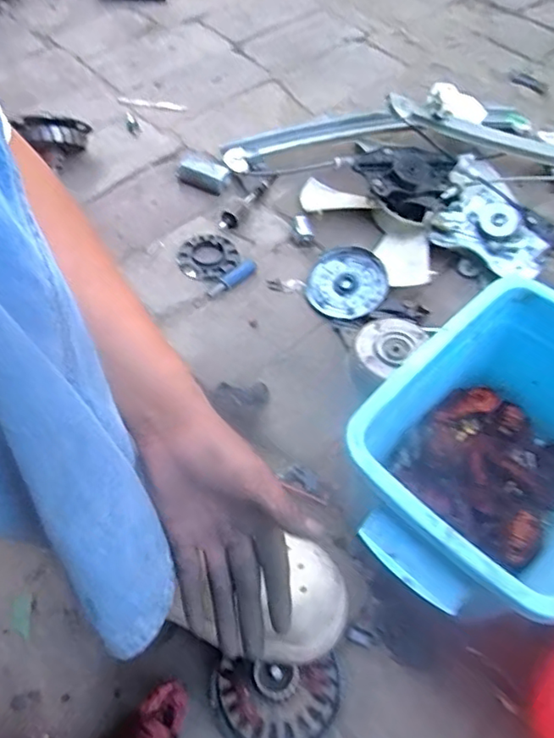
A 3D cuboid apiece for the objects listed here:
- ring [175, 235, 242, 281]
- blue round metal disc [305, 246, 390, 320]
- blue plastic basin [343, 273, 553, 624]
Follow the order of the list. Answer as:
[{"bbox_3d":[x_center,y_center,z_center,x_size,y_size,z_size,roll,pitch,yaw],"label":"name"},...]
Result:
[{"bbox_3d":[-0.090,-0.143,0.746,0.076,0.006,0.075,1,57,-2],"label":"ring"},{"bbox_3d":[0.086,-0.106,0.723,0.099,0.009,0.098,-4,69,12],"label":"blue round metal disc"},{"bbox_3d":[0.183,0.087,0.506,0.196,0.166,0.281,38,63,20],"label":"blue plastic basin"}]

